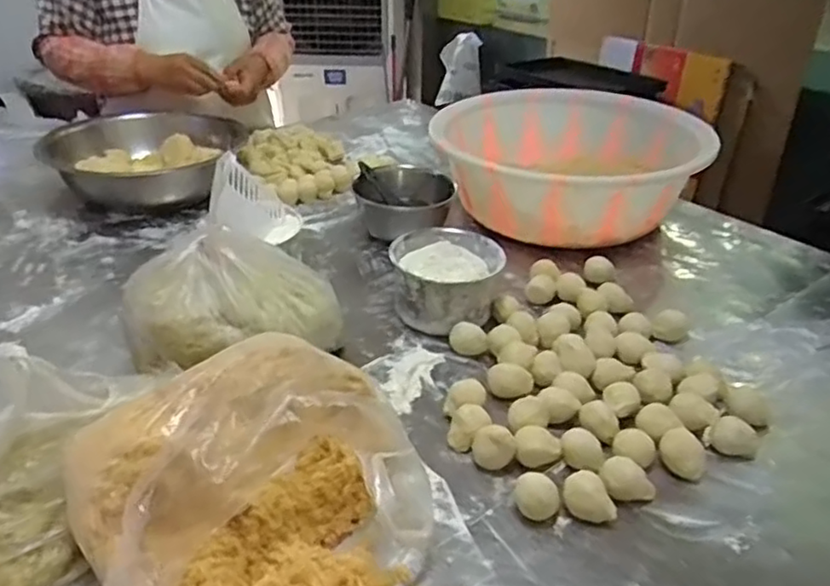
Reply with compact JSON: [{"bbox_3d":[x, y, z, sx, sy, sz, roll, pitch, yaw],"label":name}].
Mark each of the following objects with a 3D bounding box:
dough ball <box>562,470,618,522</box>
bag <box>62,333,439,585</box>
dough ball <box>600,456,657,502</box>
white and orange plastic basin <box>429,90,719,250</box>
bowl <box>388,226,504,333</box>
[{"bbox_3d":[0.164,0.196,0.622,0.038,0.029,0.048,-9,33,-16],"label":"dough ball"},{"bbox_3d":[-0.128,0.167,0.552,0.270,0.140,0.226,-18,37,-28],"label":"bag"},{"bbox_3d":[0.206,0.181,0.631,0.052,0.035,0.030,12,33,16],"label":"dough ball"},{"bbox_3d":[0.278,-0.232,1.186,0.428,0.171,0.471,18,35,24],"label":"white and orange plastic basin"},{"bbox_3d":[0.043,-0.015,0.893,0.144,0.090,0.146,1,32,-1],"label":"bowl"}]

